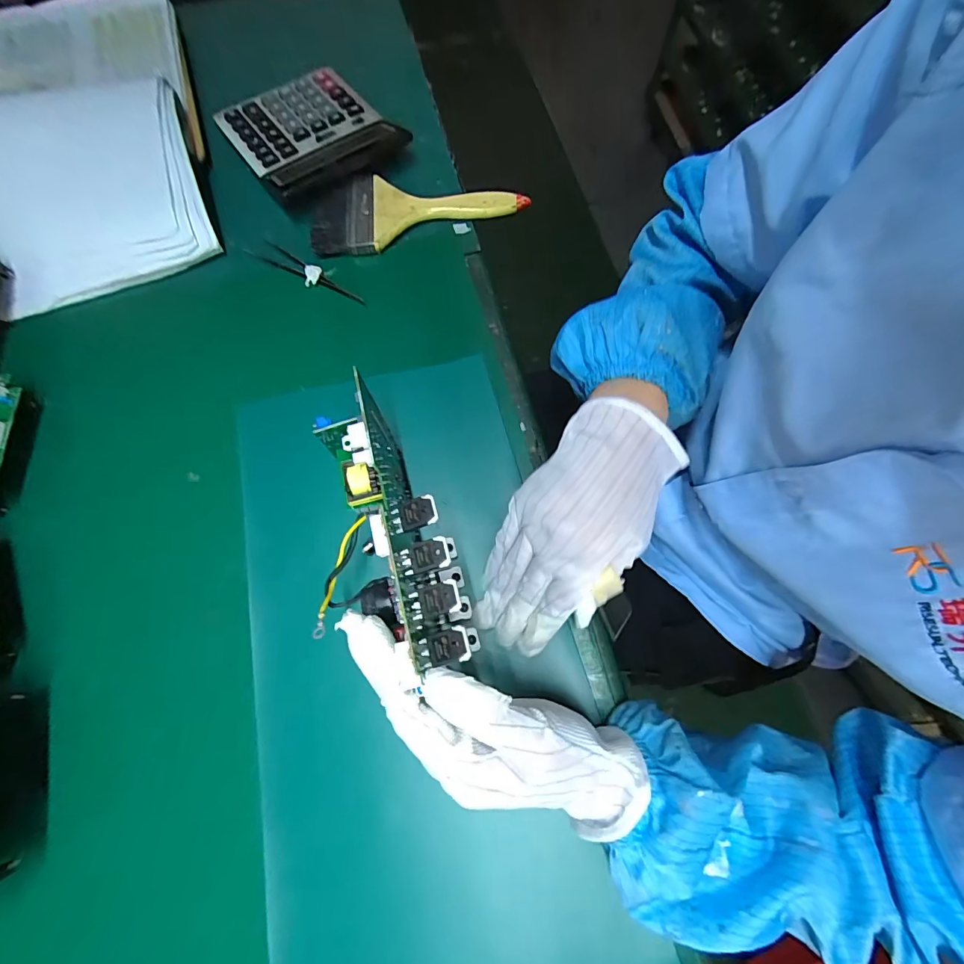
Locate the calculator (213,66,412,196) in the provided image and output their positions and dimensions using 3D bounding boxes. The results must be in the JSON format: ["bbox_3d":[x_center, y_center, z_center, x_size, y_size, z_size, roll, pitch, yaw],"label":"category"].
[{"bbox_3d":[-0.182,-0.370,0.457,0.139,0.017,0.165,-36,75,-12],"label":"calculator"}]

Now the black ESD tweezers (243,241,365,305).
[{"bbox_3d":[-0.165,-0.197,0.412,0.124,0.011,0.019,31,74,10],"label":"black ESD tweezers"}]

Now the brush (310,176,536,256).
[{"bbox_3d":[-0.062,-0.270,0.431,0.205,0.017,0.084,-9,71,-3],"label":"brush"}]

